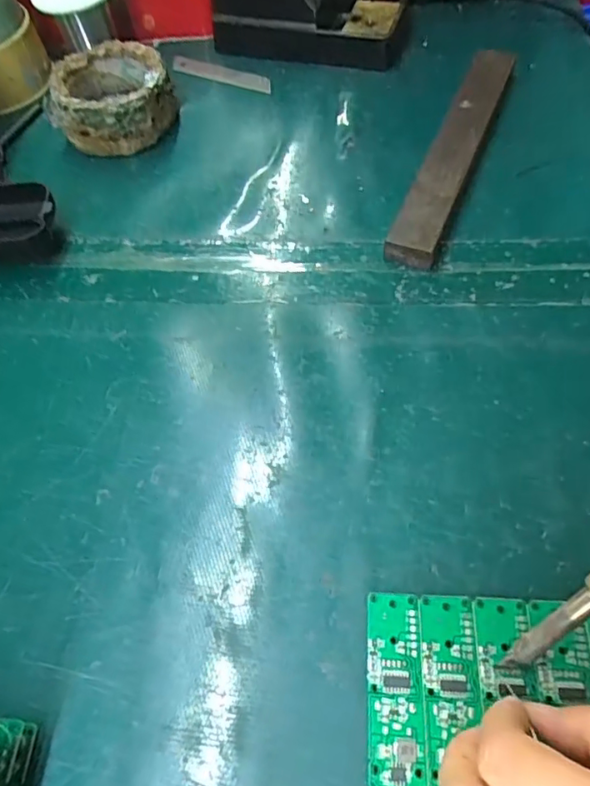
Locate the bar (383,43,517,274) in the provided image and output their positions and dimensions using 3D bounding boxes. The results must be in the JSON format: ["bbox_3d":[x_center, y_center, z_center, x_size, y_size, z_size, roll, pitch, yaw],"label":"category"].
[{"bbox_3d":[0.110,-0.170,0.368,0.030,0.018,0.213,19,63,15],"label":"bar"}]

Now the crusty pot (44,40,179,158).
[{"bbox_3d":[-0.140,-0.225,0.413,0.089,0.043,0.089,-2,60,3],"label":"crusty pot"}]

